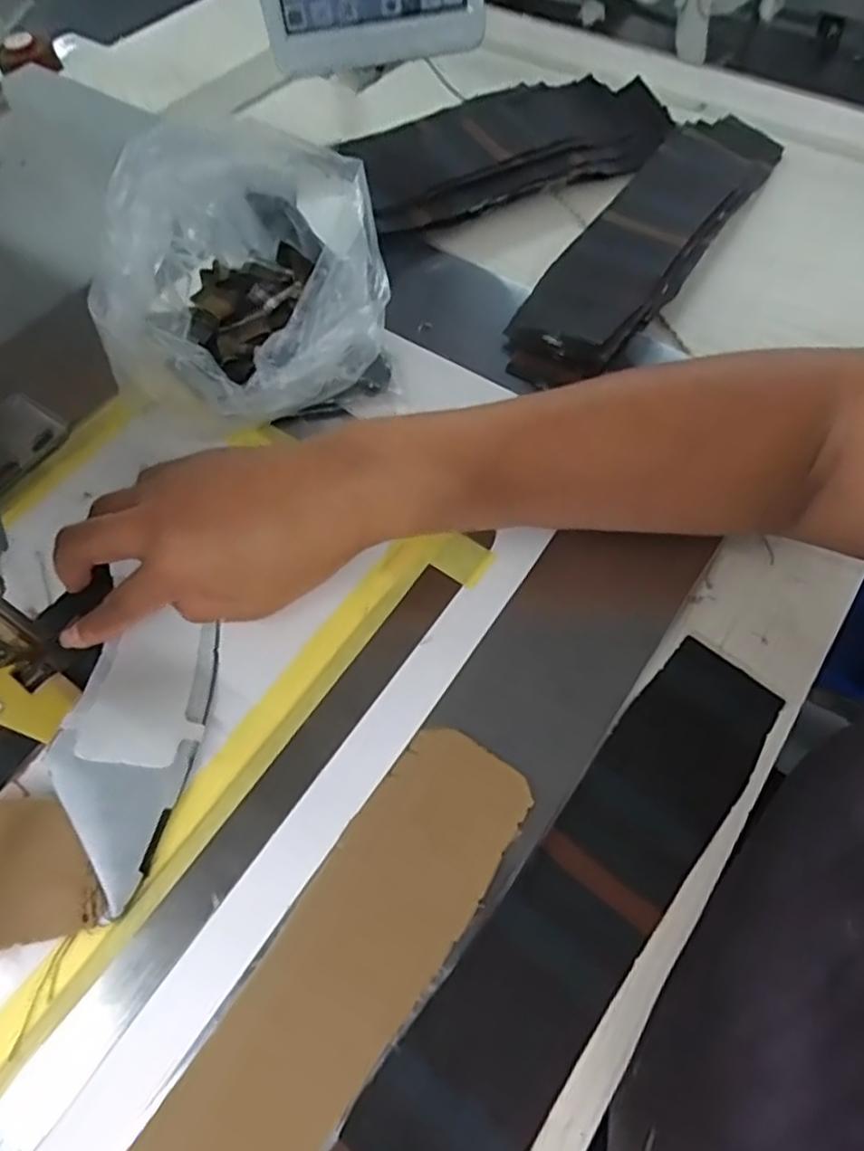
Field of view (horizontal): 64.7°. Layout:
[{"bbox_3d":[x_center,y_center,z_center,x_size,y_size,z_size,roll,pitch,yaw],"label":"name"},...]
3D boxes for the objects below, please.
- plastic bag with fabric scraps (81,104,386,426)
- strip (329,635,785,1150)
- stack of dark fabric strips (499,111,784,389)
[{"bbox_3d":[-0.106,-0.171,0.394,0.157,0.098,0.141,15,62,11],"label":"plastic bag with fabric scraps"},{"bbox_3d":[0.061,0.139,0.282,0.056,0.009,0.271,37,66,15],"label":"strip"},{"bbox_3d":[0.153,-0.244,0.478,0.083,0.030,0.327,30,66,18],"label":"stack of dark fabric strips"}]

